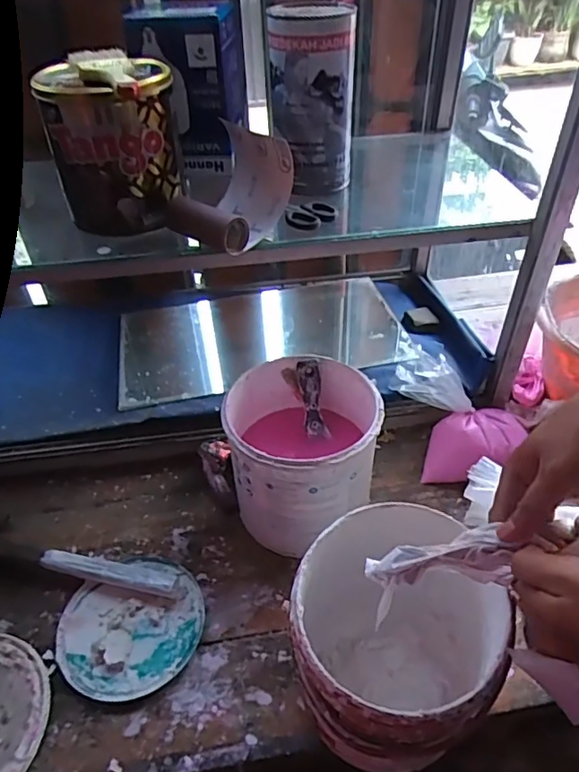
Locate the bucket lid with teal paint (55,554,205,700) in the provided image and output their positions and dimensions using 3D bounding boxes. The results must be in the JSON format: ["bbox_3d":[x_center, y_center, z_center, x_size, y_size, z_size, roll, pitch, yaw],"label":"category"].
[{"bbox_3d":[-0.178,0.264,0.607,0.157,0.014,0.149,-1,43,1],"label":"bucket lid with teal paint"}]

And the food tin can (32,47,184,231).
[{"bbox_3d":[-0.200,-0.277,0.621,0.138,0.160,0.141,0,46,0],"label":"food tin can"}]

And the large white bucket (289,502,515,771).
[{"bbox_3d":[0.095,0.241,0.507,0.176,0.202,0.182,-1,43,1],"label":"large white bucket"}]

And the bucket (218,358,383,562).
[{"bbox_3d":[0.014,0.084,0.666,0.169,0.178,0.170,-1,43,1],"label":"bucket"}]

